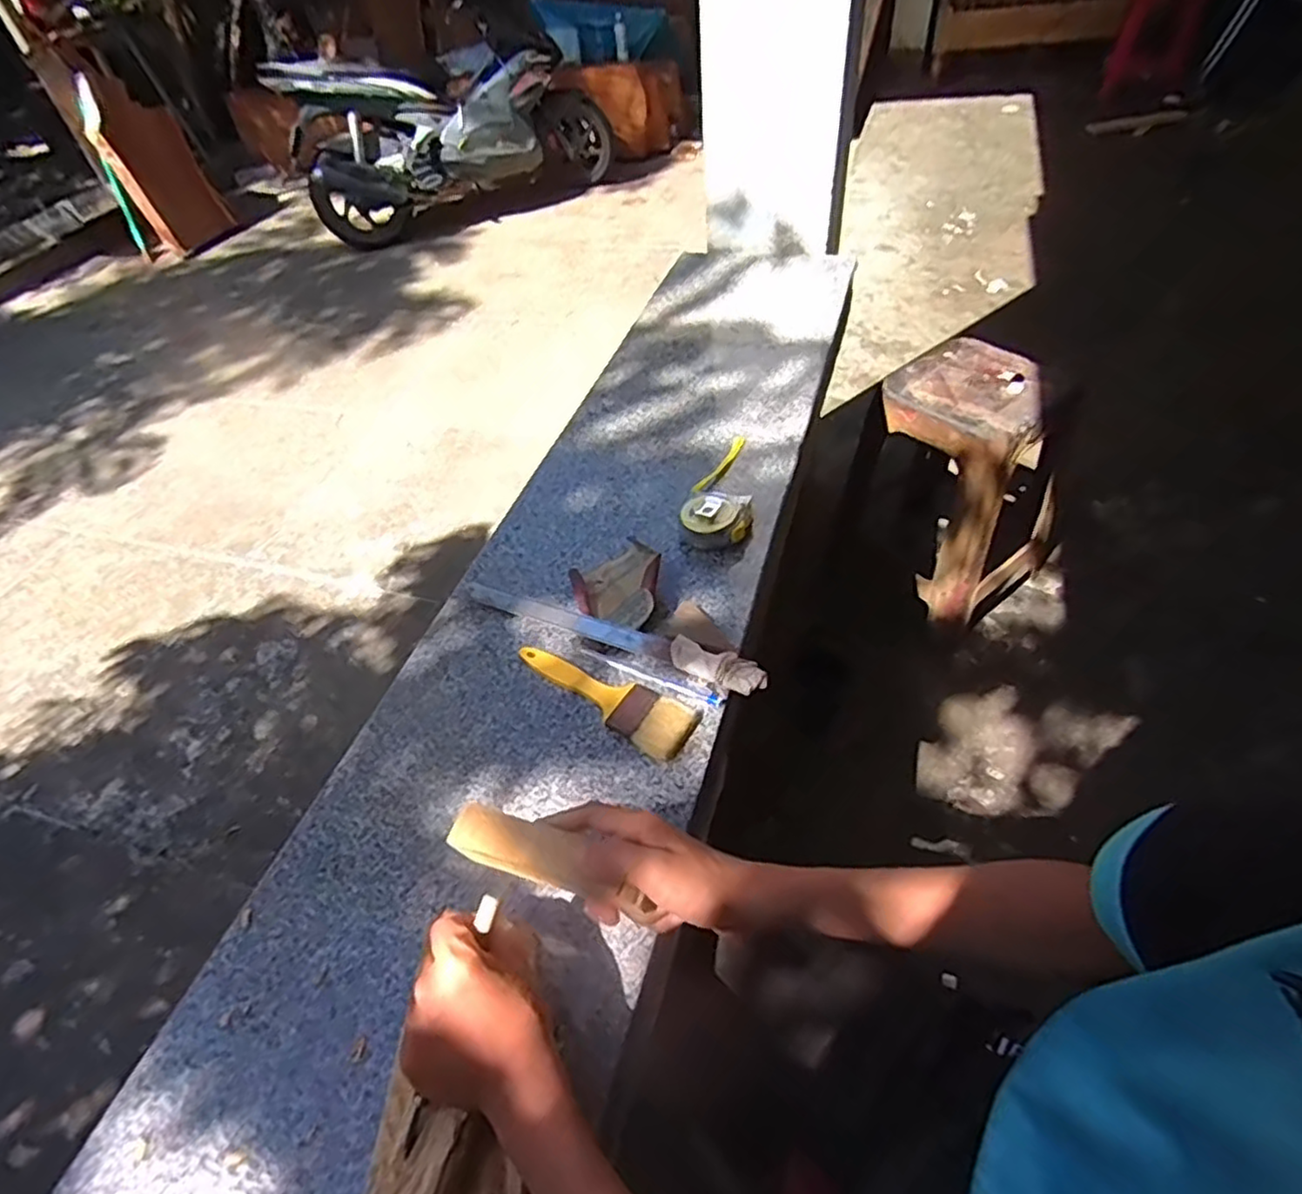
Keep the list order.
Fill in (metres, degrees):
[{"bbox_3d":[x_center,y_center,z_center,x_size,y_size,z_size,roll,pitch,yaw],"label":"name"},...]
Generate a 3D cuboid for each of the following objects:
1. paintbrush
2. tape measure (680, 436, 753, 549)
[{"bbox_3d":[-0.041,0.076,0.597,0.175,0.018,0.052,29,57,29],"label":"paintbrush"},{"bbox_3d":[0.082,-0.127,0.752,0.068,0.032,0.186,8,49,13],"label":"tape measure"}]

